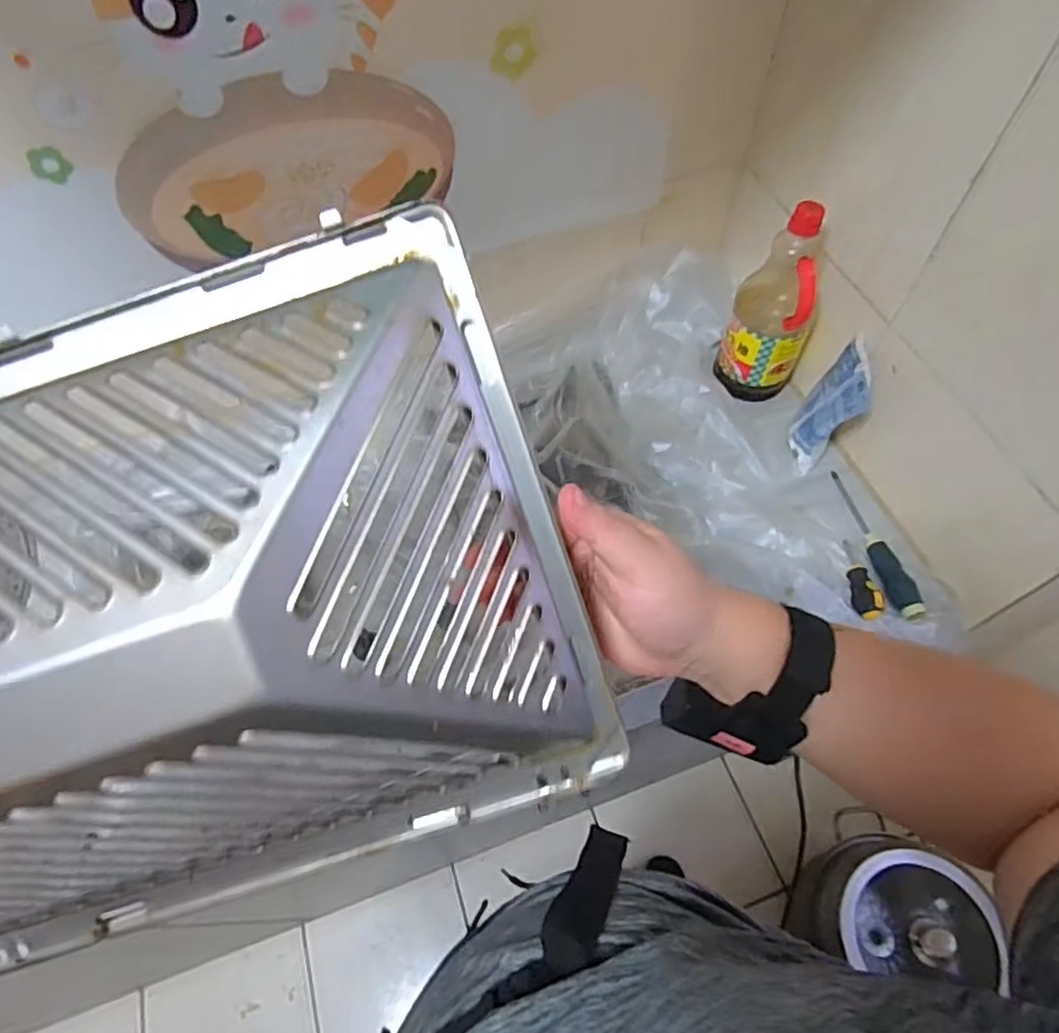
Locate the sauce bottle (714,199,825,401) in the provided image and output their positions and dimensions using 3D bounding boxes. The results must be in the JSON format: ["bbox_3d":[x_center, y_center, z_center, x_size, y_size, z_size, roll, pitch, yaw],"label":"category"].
[{"bbox_3d":[0.307,-0.262,0.807,0.103,0.244,0.086,24,62,14],"label":"sauce bottle"}]

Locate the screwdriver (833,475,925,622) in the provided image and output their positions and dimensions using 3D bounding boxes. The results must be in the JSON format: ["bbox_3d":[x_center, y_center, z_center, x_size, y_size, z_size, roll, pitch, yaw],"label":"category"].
[{"bbox_3d":[0.415,0.028,0.780,0.032,0.025,0.206,-7,59,-3],"label":"screwdriver"}]

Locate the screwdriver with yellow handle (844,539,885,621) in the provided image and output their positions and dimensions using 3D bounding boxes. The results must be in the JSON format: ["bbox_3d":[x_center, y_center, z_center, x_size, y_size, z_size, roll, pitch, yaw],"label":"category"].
[{"bbox_3d":[0.383,0.069,0.751,0.032,0.024,0.101,2,59,2],"label":"screwdriver with yellow handle"}]

